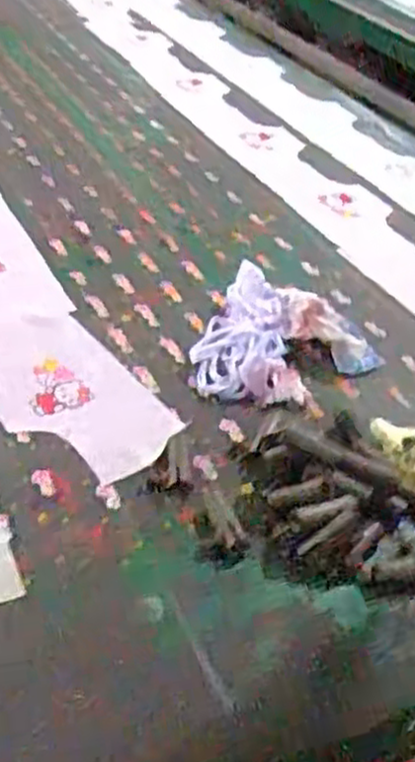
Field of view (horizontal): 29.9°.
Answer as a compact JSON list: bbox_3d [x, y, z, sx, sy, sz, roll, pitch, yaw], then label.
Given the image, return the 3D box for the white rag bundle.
[{"bbox_3d":[0.090,-0.048,0.893,0.200,0.068,0.198,3,40,-2],"label":"white rag bundle"}]

